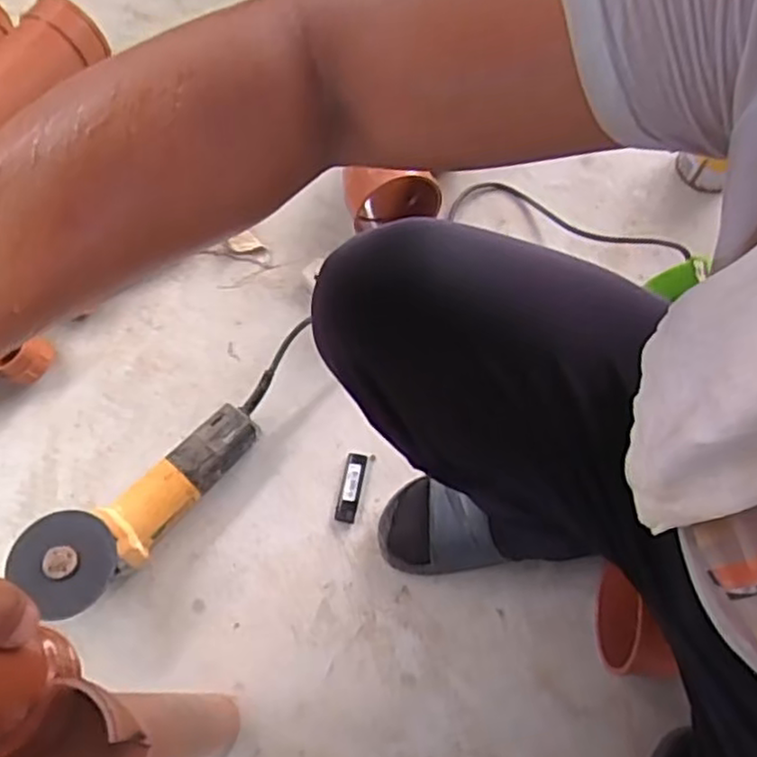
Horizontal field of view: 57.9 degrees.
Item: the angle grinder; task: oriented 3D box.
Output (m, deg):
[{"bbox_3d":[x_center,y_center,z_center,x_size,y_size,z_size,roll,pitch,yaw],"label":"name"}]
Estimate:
[{"bbox_3d":[-0.245,0.130,0.719,0.097,0.079,0.274,39,71,16],"label":"angle grinder"}]

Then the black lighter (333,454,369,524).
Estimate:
[{"bbox_3d":[-0.031,0.123,0.774,0.023,0.013,0.078,10,66,4],"label":"black lighter"}]

